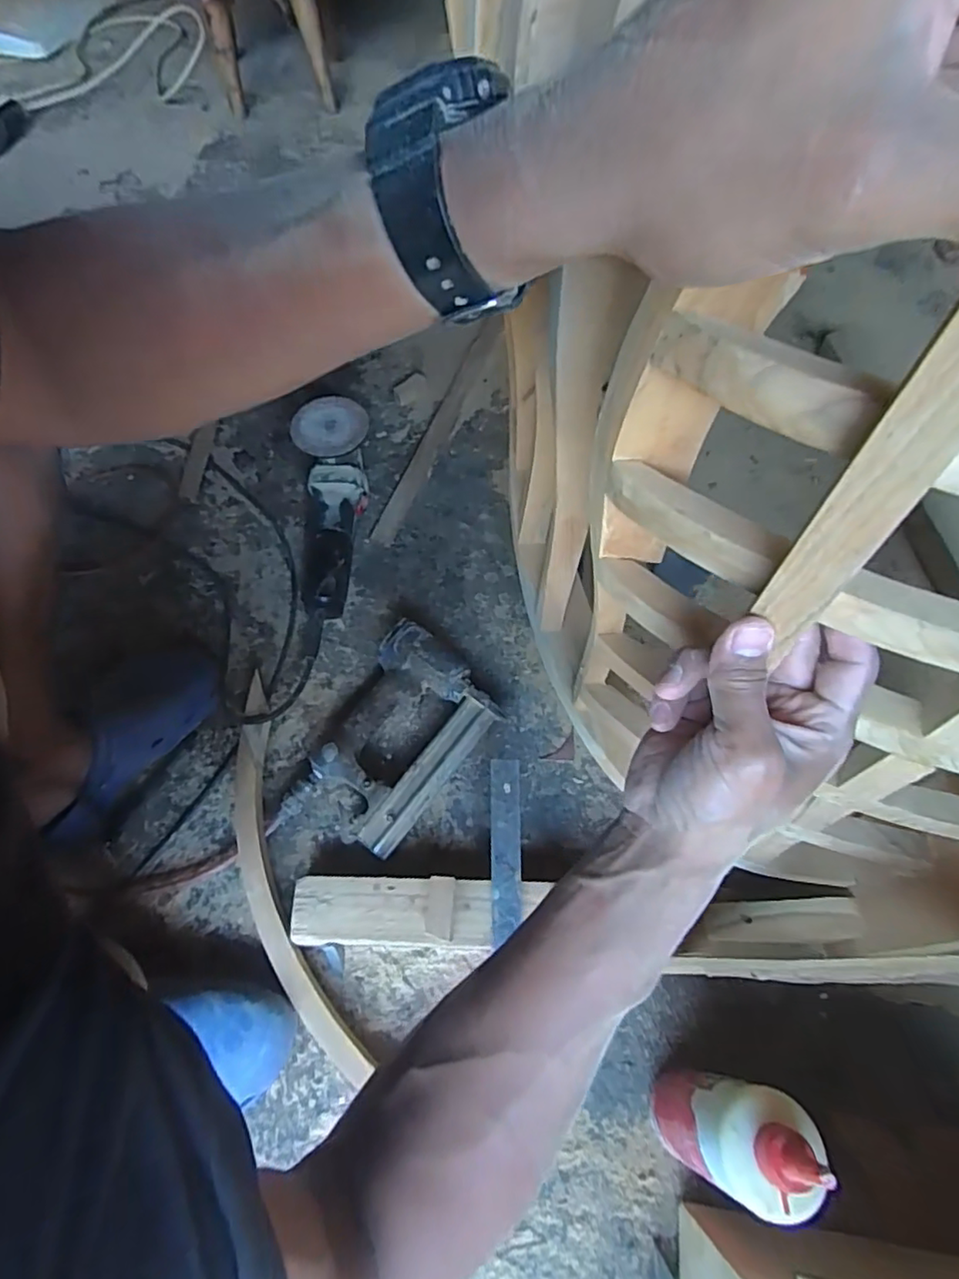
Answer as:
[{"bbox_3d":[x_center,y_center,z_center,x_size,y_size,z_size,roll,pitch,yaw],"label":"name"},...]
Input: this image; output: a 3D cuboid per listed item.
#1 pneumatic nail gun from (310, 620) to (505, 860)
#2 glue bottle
[{"bbox_3d":[-0.093,0.105,0.668,0.162,0.051,0.219,37,68,16],"label":"pneumatic nail gun"},{"bbox_3d":[0.179,0.355,0.433,0.067,0.229,0.069,-6,63,-4],"label":"glue bottle"}]

